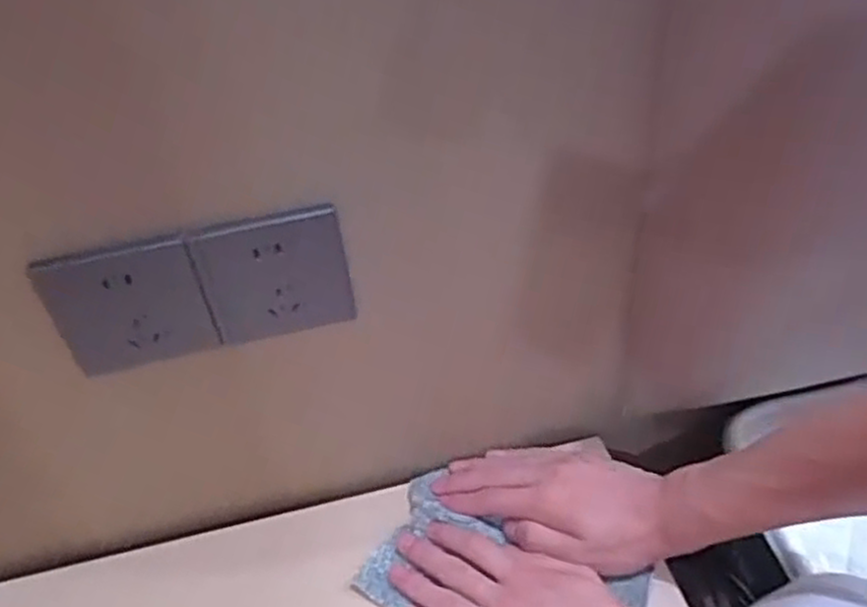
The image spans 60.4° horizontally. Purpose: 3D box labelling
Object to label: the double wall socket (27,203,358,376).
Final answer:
[{"bbox_3d":[-0.137,-0.008,0.446,0.169,0.081,0.013,-13,42,-8],"label":"double wall socket"}]

